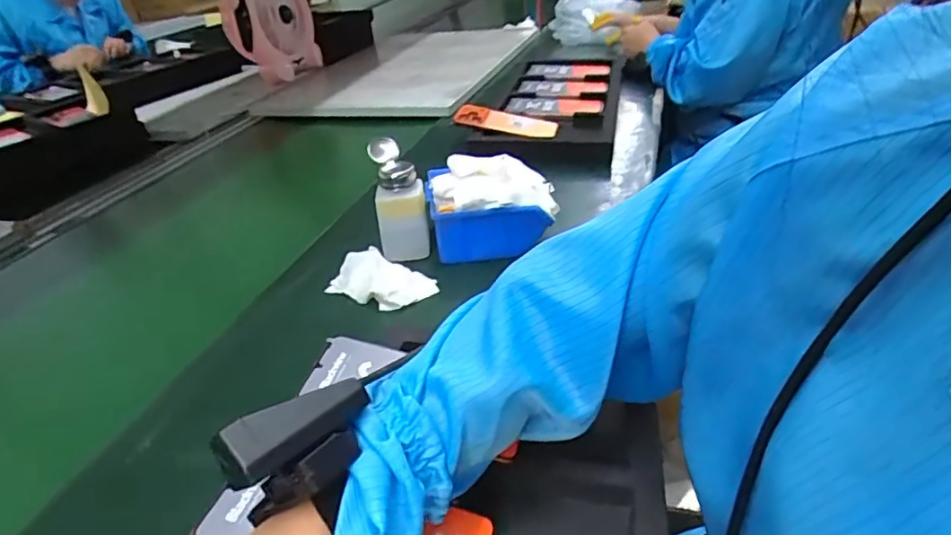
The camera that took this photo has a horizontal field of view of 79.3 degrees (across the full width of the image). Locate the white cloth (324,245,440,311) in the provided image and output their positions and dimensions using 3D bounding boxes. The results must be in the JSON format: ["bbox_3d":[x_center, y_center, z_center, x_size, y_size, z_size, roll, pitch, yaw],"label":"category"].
[{"bbox_3d":[-0.100,0.008,0.601,0.108,0.035,0.060,10,35,26],"label":"white cloth"}]

